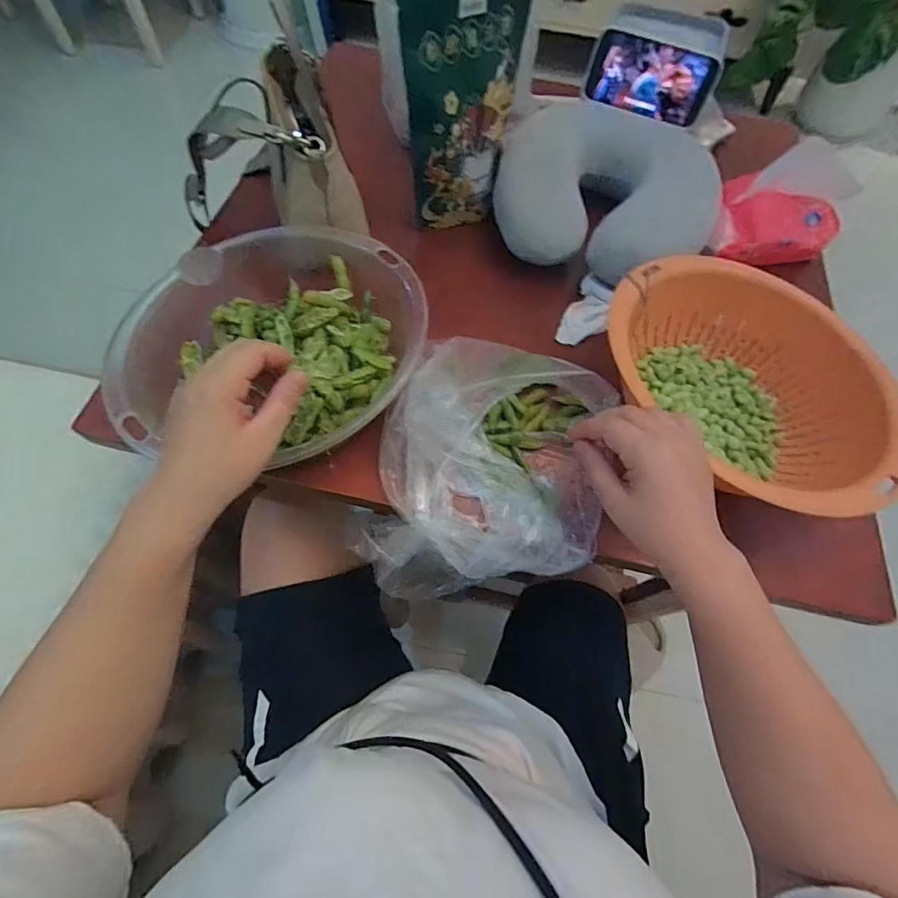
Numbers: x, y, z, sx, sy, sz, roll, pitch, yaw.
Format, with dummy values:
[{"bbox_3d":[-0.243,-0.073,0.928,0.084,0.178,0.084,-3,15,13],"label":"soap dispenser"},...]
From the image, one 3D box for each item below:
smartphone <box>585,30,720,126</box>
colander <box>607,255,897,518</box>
[{"bbox_3d":[0.243,-0.448,0.559,0.140,0.070,0.008,19,47,5],"label":"smartphone"},{"bbox_3d":[0.268,-0.061,0.440,0.268,0.082,0.217,35,67,13],"label":"colander"}]

